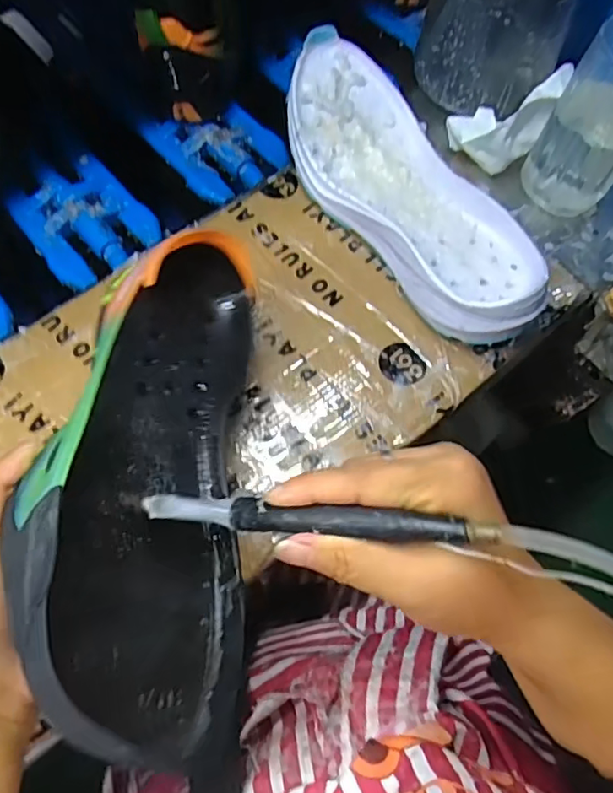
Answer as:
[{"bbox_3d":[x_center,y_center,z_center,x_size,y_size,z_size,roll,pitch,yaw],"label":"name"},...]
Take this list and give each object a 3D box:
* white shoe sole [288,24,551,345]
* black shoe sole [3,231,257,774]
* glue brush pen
[{"bbox_3d":[0.069,-0.154,0.446,0.106,0.050,0.277,-26,71,-12],"label":"white shoe sole"},{"bbox_3d":[-0.067,0.023,0.303,0.054,0.126,0.282,-27,46,30],"label":"black shoe sole"},{"bbox_3d":[0.000,0.050,0.242,0.147,0.011,0.012,0,65,23],"label":"glue brush pen"}]

